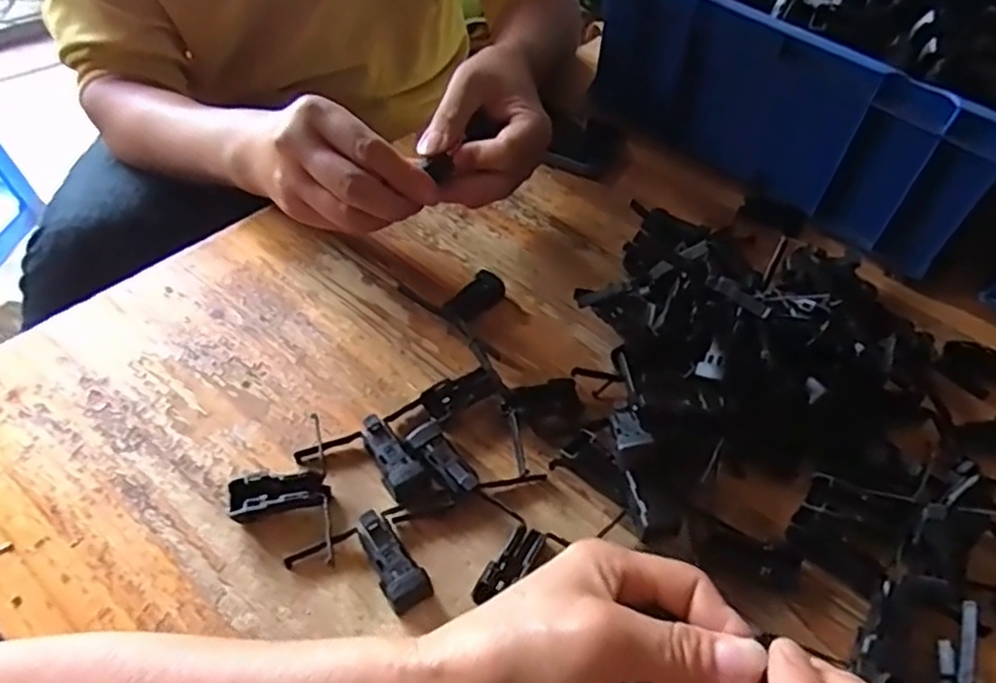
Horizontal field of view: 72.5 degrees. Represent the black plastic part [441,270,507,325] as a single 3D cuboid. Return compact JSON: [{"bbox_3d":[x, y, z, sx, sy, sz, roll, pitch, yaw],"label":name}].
[{"bbox_3d":[-0.014,-0.029,0.444,0.020,0.014,0.043,34,53,23],"label":"black plastic part"}]

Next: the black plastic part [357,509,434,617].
[{"bbox_3d":[-0.051,0.106,0.322,0.020,0.017,0.048,-28,56,-27],"label":"black plastic part"}]

